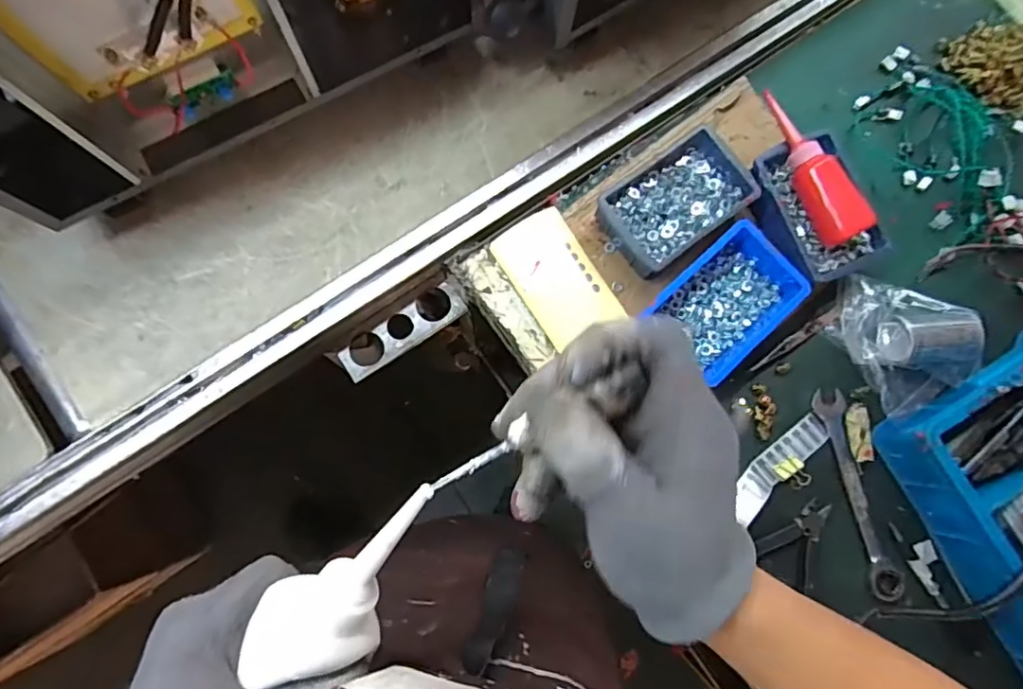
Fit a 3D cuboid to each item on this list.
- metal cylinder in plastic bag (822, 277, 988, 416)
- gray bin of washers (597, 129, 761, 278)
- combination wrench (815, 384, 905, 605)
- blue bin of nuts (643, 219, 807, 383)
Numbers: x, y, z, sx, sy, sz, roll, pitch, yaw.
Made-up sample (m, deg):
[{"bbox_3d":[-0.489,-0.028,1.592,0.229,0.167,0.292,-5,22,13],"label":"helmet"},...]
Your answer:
[{"bbox_3d":[0.394,-0.013,0.571,0.122,0.042,0.137,-28,84,-7],"label":"metal cylinder in plastic bag"},{"bbox_3d":[0.165,-0.141,0.577,0.148,0.049,0.099,-37,84,-8],"label":"gray bin of washers"},{"bbox_3d":[0.347,0.147,0.571,0.033,0.015,0.205,-11,82,-5],"label":"combination wrench"},{"bbox_3d":[0.208,-0.040,0.565,0.148,0.053,0.097,-42,85,-9],"label":"blue bin of nuts"}]

